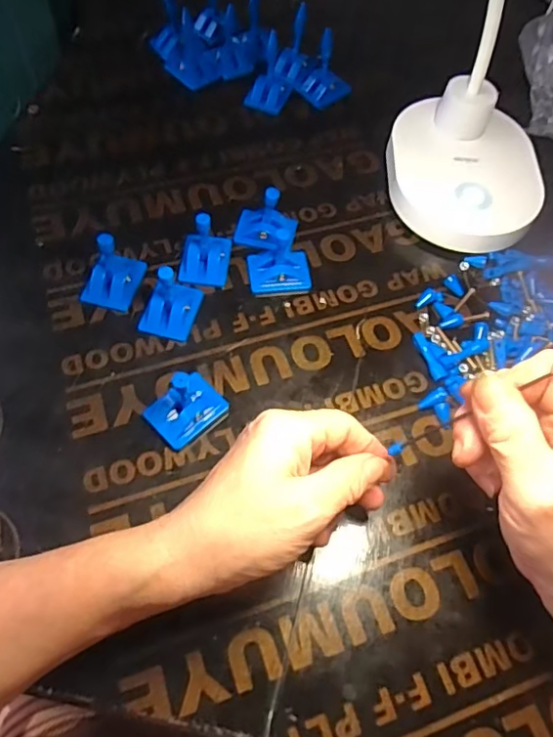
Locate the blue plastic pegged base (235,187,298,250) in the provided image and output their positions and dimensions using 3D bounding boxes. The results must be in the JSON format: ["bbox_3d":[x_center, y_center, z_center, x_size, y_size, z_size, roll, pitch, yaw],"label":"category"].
[{"bbox_3d":[-0.008,-0.114,0.410,0.044,0.045,0.031,12,62,3],"label":"blue plastic pegged base"}]

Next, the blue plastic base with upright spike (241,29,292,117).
[{"bbox_3d":[-0.006,-0.261,0.486,0.032,0.053,0.036,20,63,7],"label":"blue plastic base with upright spike"}]

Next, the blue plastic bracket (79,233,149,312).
[{"bbox_3d":[-0.115,-0.067,0.377,0.036,0.040,0.036,11,62,3],"label":"blue plastic bracket"}]

